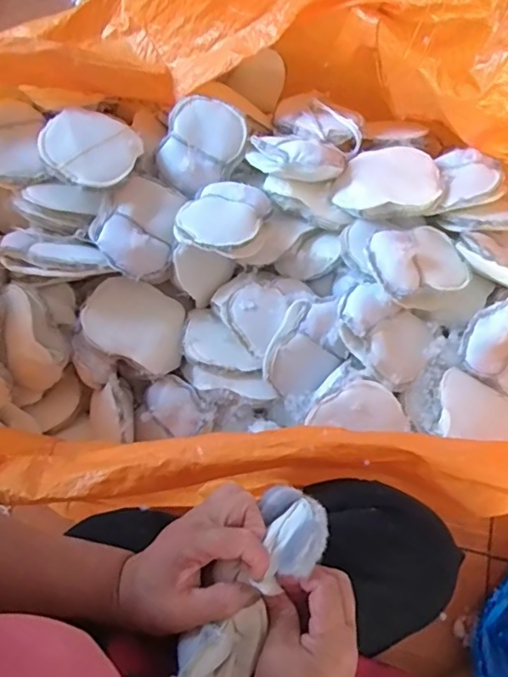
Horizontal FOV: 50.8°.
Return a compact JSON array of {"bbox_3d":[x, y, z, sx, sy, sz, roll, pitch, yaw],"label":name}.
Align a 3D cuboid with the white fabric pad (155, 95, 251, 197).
[{"bbox_3d":[-0.099,-0.351,0.958,0.133,0.035,0.183,35,84,-2],"label":"white fabric pad"}]

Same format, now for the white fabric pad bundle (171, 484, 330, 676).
[{"bbox_3d":[-0.003,0.189,0.395,0.056,0.040,0.169,29,69,14],"label":"white fabric pad bundle"}]

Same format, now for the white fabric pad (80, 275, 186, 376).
[{"bbox_3d":[-0.194,-0.028,0.904,0.173,0.029,0.137,31,65,-9],"label":"white fabric pad"}]

